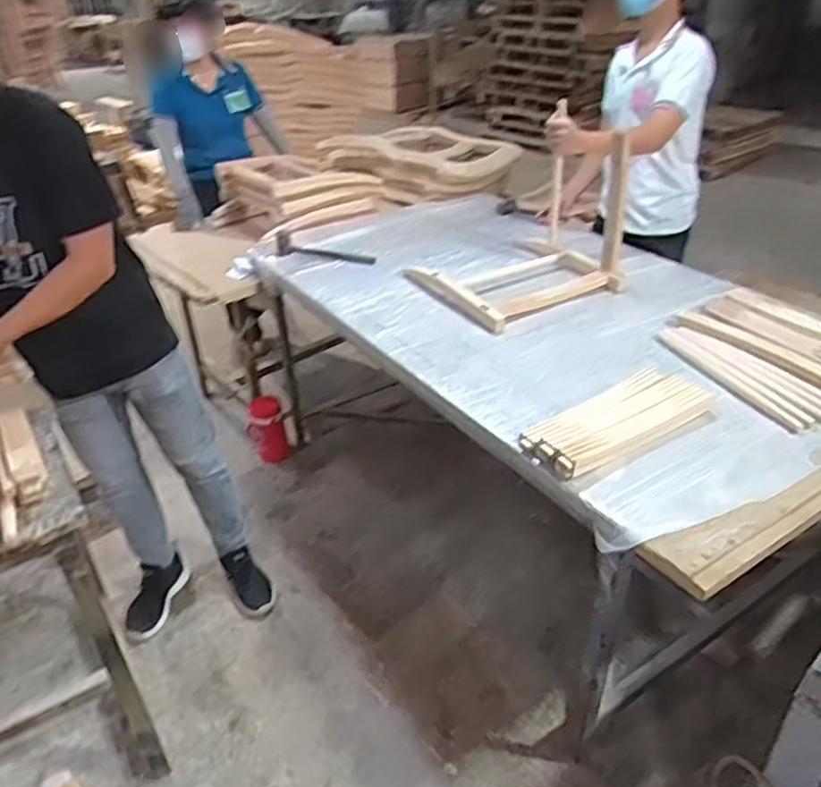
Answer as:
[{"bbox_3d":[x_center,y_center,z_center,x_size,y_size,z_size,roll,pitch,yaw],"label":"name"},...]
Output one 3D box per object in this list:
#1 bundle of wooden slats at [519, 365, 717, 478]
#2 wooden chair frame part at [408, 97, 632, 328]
[{"bbox_3d":[0.423,0.046,1.296,0.416,0.045,0.183,-23,40,-24],"label":"bundle of wooden slats"},{"bbox_3d":[0.307,-0.475,1.759,0.463,0.435,0.367,-18,36,-25],"label":"wooden chair frame part"}]

